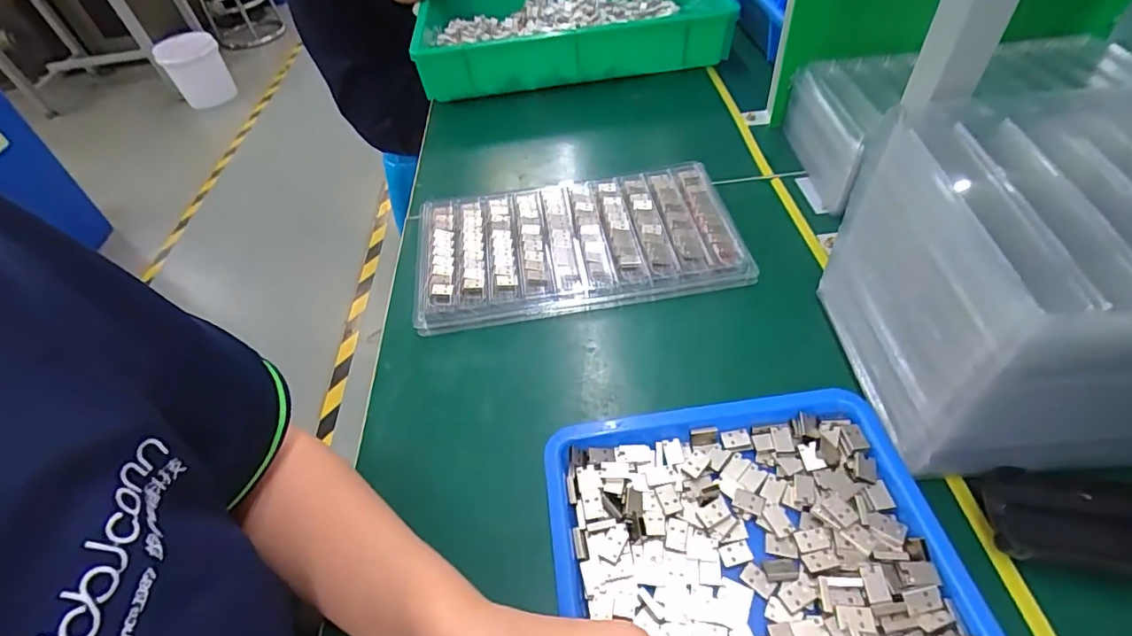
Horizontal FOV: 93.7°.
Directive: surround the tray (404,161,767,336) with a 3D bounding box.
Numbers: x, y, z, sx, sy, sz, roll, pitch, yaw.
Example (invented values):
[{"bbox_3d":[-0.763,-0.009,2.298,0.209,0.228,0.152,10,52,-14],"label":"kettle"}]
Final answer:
[{"bbox_3d":[0.008,-0.072,0.510,0.294,0.028,0.166,-8,50,-1],"label":"tray"}]

